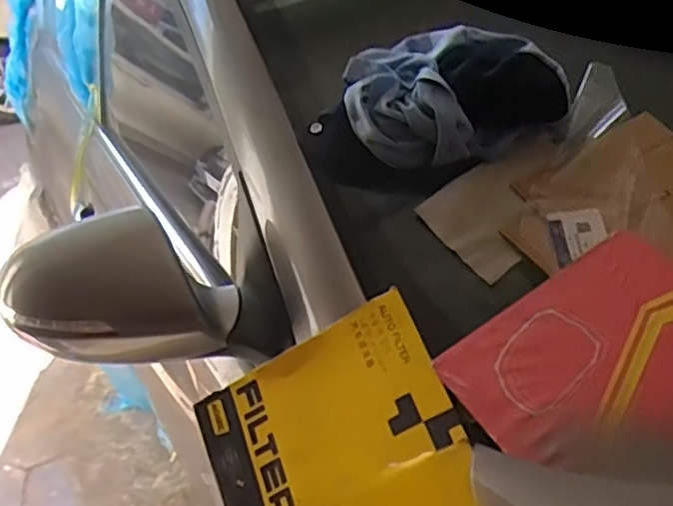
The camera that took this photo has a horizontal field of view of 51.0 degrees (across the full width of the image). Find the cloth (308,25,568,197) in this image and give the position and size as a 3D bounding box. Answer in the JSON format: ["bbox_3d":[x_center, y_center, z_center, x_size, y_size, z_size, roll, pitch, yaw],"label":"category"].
[{"bbox_3d":[0.099,-0.161,0.768,0.271,0.106,0.159,-14,31,-9],"label":"cloth"}]

